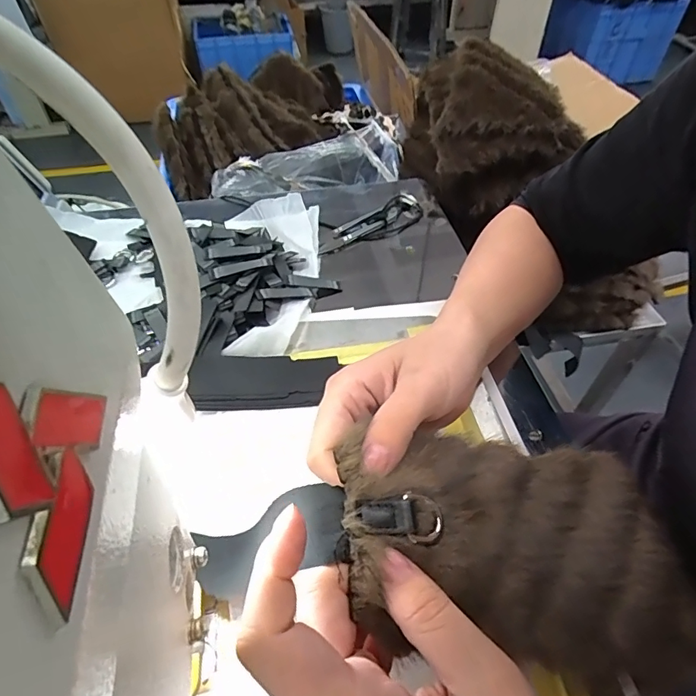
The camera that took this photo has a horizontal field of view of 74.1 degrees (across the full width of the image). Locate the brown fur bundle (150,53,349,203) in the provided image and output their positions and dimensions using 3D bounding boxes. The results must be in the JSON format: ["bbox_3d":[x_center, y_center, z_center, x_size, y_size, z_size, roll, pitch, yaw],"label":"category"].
[{"bbox_3d":[-0.137,-0.346,0.705,0.324,0.100,0.160,-27,54,-21],"label":"brown fur bundle"}]

